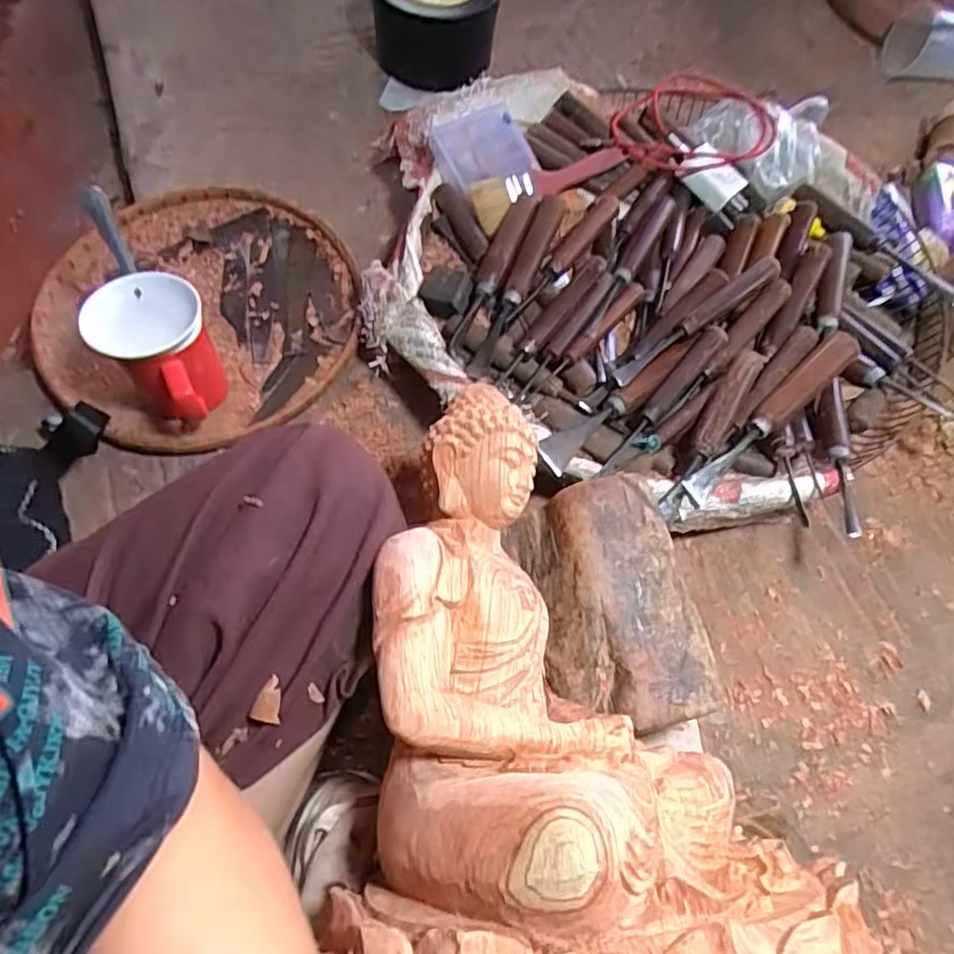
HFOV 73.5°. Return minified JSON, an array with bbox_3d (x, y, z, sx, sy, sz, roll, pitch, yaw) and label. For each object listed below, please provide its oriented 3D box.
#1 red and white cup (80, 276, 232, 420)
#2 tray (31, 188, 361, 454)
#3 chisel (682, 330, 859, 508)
[{"bbox_3d":[-0.256,-0.099,0.543,0.121,0.103,0.086,39,68,15],"label":"red and white cup"},{"bbox_3d":[-0.272,-0.172,0.634,0.295,0.032,0.318,1,64,-2],"label":"tray"},{"bbox_3d":[0.238,-0.049,0.510,0.213,0.024,0.023,-39,72,-19],"label":"chisel"}]

